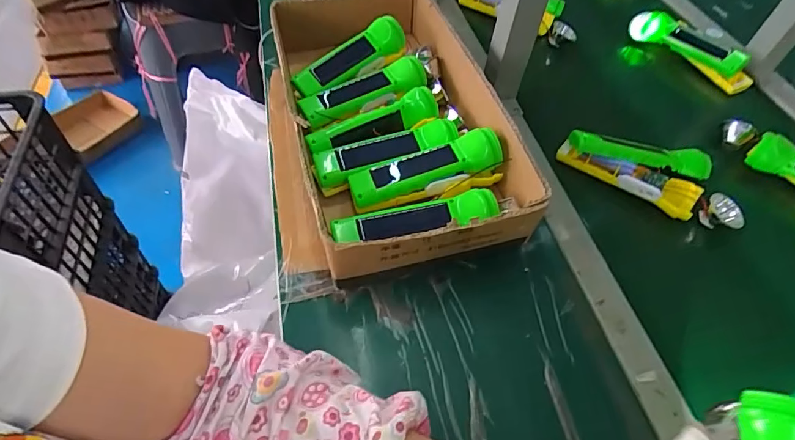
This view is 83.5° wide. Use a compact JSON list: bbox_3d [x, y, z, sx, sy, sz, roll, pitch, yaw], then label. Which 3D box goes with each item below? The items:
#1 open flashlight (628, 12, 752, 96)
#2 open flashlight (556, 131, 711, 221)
[{"bbox_3d":[0.457,-0.270,0.692,0.073,0.039,0.196,-32,63,-23],"label":"open flashlight"},{"bbox_3d":[0.280,-0.069,0.531,0.166,0.043,0.092,24,55,12],"label":"open flashlight"}]

